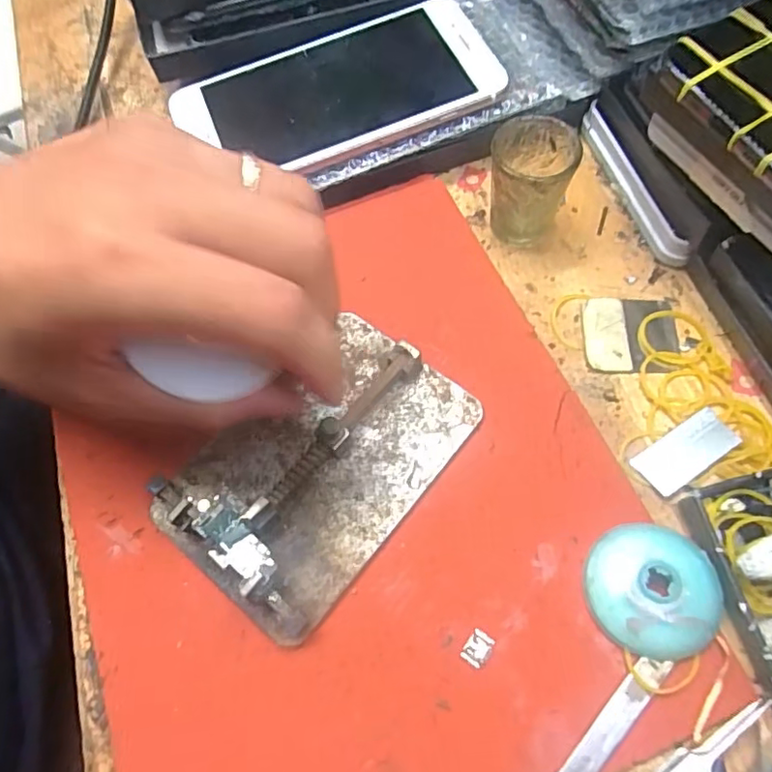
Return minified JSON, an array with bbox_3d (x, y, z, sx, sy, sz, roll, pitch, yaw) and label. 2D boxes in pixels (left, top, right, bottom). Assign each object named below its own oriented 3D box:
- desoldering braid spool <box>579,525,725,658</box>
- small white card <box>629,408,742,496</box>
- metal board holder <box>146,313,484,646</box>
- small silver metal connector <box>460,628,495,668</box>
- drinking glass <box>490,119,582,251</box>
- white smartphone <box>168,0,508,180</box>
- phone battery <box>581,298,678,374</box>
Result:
[{"bbox_3d":[0.091,0.069,0.200,0.042,0.013,0.043,-1,65,3],"label":"desoldering braid spool"},{"bbox_3d":[0.117,0.026,0.227,0.038,0.004,0.019,-34,56,-2],"label":"small white card"},{"bbox_3d":[-0.026,0.027,0.224,0.079,0.019,0.115,36,72,18],"label":"metal board holder"},{"bbox_3d":[0.032,0.090,0.199,0.009,0.004,0.011,32,71,16],"label":"small silver metal connector"},{"bbox_3d":[0.064,-0.089,0.260,0.034,0.048,0.034,7,66,7],"label":"drinking glass"},{"bbox_3d":[-0.022,-0.143,0.283,0.145,0.014,0.078,-22,66,-7],"label":"white smartphone"},{"bbox_3d":[0.106,-0.022,0.251,0.038,0.004,0.036,1,65,4],"label":"phone battery"}]

